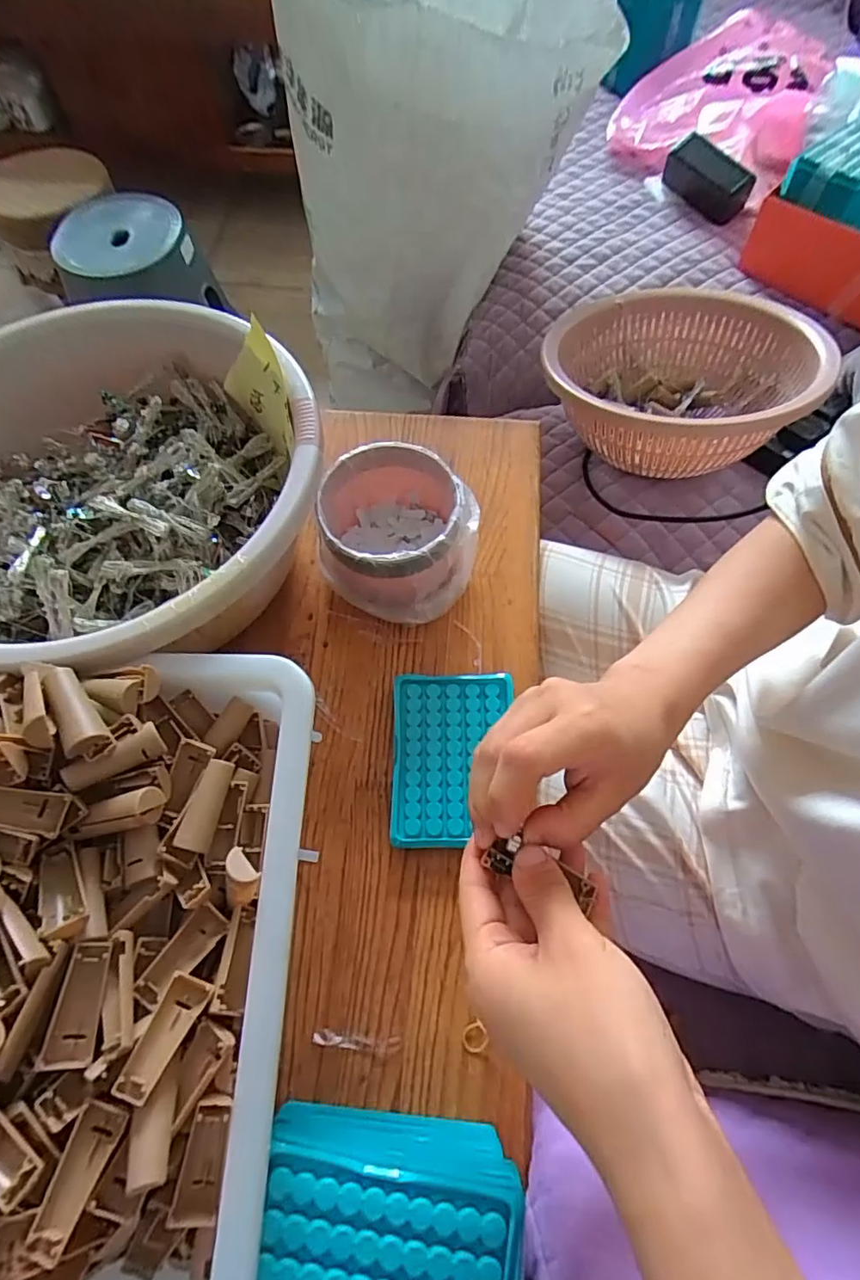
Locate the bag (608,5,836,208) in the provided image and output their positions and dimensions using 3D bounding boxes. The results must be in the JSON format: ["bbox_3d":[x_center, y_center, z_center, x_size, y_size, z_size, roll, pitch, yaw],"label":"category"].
[{"bbox_3d":[0.468,-0.871,0.897,0.278,0.103,0.356,26,68,12],"label":"bag"}]

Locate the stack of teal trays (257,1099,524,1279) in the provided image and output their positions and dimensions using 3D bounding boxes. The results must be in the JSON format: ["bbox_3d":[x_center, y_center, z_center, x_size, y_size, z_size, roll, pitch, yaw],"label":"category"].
[{"bbox_3d":[-0.024,0.312,0.289,0.130,0.073,0.100,10,65,5],"label":"stack of teal trays"}]

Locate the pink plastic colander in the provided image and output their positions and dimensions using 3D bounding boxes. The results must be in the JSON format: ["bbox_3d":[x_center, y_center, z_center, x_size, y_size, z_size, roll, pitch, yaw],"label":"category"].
[{"bbox_3d":[0.267,-0.288,0.633,0.269,0.152,0.279,25,67,12],"label":"pink plastic colander"}]

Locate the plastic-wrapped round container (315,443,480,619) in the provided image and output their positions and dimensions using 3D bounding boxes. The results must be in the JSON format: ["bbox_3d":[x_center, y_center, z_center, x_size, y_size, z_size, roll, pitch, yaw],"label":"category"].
[{"bbox_3d":[-0.033,-0.091,0.479,0.129,0.083,0.118,0,65,0],"label":"plastic-wrapped round container"}]

